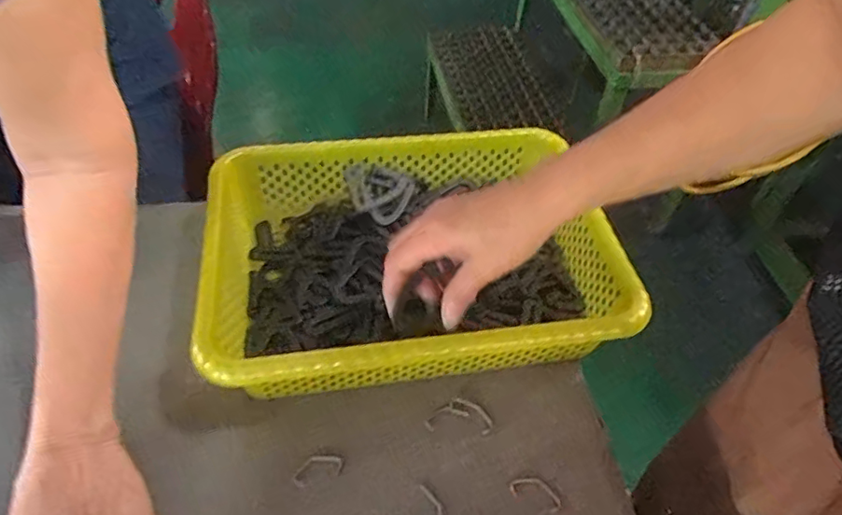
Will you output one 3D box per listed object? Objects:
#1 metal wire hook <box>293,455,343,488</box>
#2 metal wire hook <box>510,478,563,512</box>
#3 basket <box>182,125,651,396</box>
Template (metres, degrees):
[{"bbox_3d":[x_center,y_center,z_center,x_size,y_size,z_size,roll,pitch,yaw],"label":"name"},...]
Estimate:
[{"bbox_3d":[-0.080,0.163,0.435,0.039,0.004,0.020,-14,51,-17],"label":"metal wire hook"},{"bbox_3d":[0.089,0.181,0.434,0.040,0.004,0.020,21,50,13],"label":"metal wire hook"},{"bbox_3d":[-0.020,0.003,0.523,0.374,0.099,0.248,-5,49,-9],"label":"basket"}]

